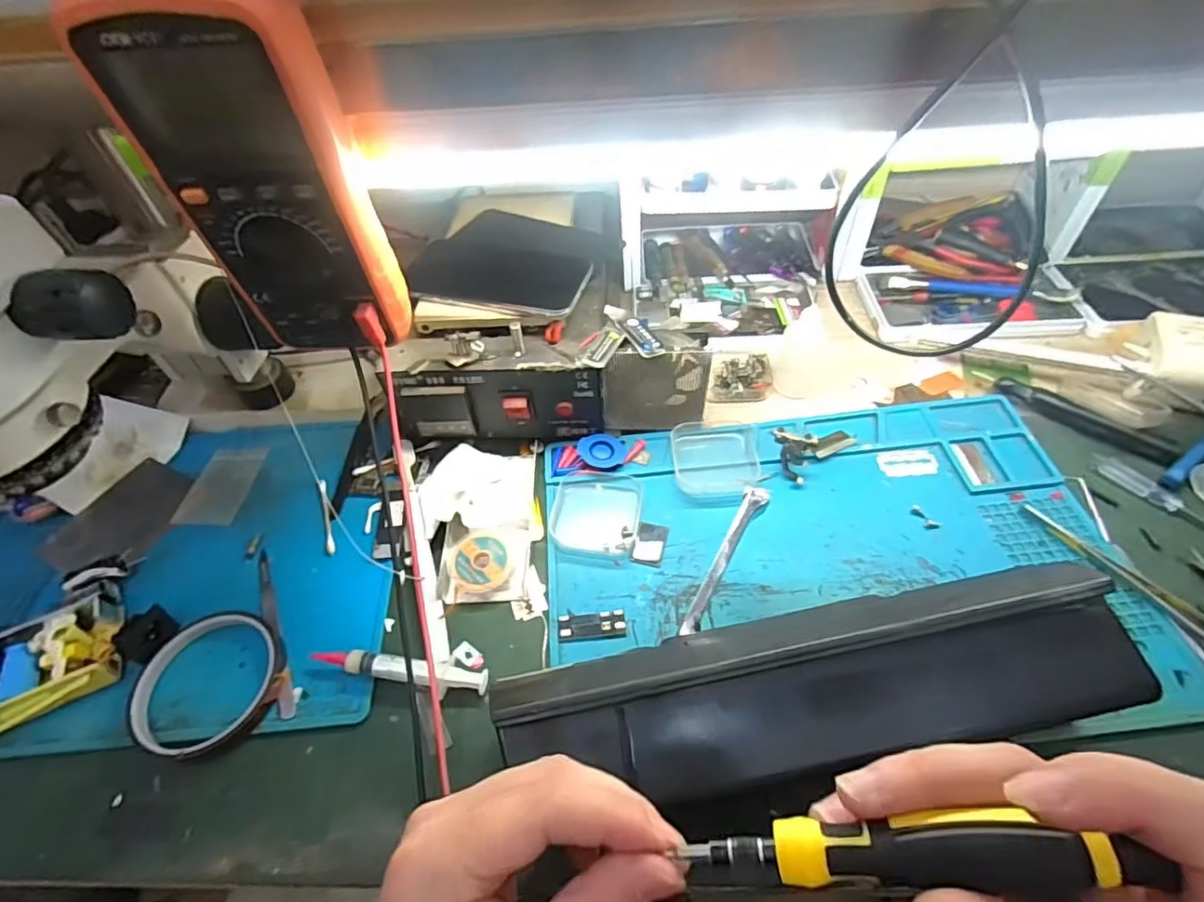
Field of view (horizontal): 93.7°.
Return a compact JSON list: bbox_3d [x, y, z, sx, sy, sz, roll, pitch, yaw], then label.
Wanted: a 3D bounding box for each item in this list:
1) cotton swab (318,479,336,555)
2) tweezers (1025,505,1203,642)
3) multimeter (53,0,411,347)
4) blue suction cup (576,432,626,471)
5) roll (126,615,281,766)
[{"bbox_3d":[-0.211,0.049,0.432,0.006,0.004,0.071,-20,54,-11],"label":"cotton swab"},{"bbox_3d":[0.341,0.081,0.364,0.018,0.010,0.130,-29,56,-17],"label":"tweezers"},{"bbox_3d":[-0.162,-0.130,0.285,0.086,0.171,0.048,4,51,7],"label":"multimeter"},{"bbox_3d":[0.000,0.000,0.446,0.036,0.008,0.036,6,58,-10],"label":"blue suction cup"},{"bbox_3d":[-0.246,0.142,0.351,0.089,0.014,0.084,26,58,22],"label":"roll"}]

